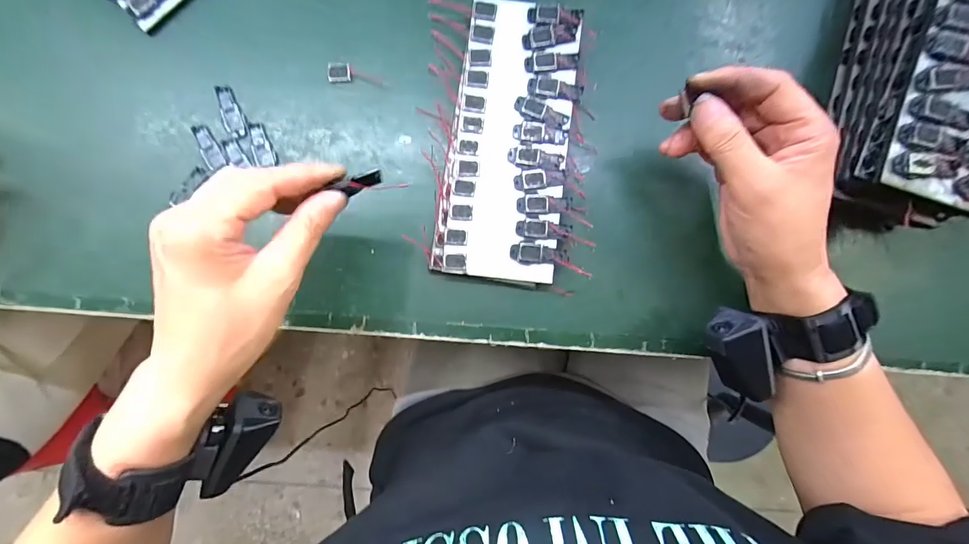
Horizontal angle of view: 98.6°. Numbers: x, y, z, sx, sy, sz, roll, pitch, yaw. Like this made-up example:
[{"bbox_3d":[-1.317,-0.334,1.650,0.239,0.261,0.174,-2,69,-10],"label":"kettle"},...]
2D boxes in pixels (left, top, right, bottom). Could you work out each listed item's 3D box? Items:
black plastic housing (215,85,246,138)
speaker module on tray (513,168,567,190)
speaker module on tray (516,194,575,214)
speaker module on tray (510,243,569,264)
[{"bbox_3d":[-0.190,-0.121,0.312,0.015,0.004,0.040,-15,90,-2],"label":"black plastic housing"},{"bbox_3d":[0.041,-0.067,0.301,0.038,0.004,0.014,-7,90,-2],"label":"speaker module on tray"},{"bbox_3d":[0.043,-0.048,0.301,0.040,0.005,0.014,4,89,-2],"label":"speaker module on tray"},{"bbox_3d":[0.039,-0.013,0.301,0.041,0.006,0.015,0,89,-2],"label":"speaker module on tray"}]

